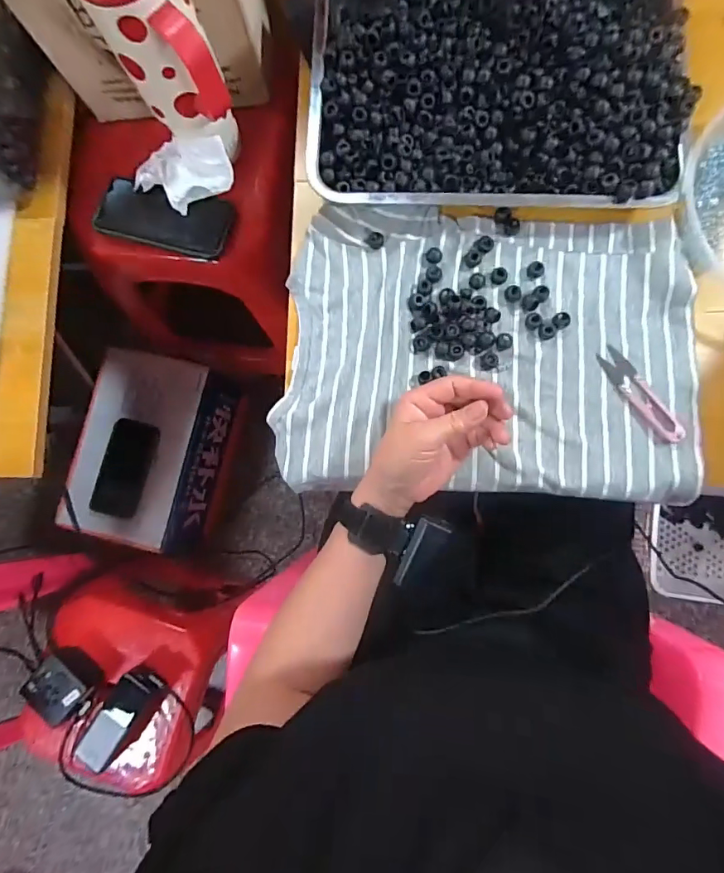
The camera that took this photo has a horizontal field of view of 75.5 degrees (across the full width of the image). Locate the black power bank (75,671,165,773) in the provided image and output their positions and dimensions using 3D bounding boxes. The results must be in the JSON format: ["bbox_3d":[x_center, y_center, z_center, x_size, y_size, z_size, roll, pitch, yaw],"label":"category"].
[{"bbox_3d":[-0.338,0.394,0.654,0.058,0.033,0.138,31,74,6],"label":"black power bank"}]

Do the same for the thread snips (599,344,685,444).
[{"bbox_3d":[0.256,-0.039,0.428,0.025,0.009,0.102,-37,83,-1],"label":"thread snips"}]

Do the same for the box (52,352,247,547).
[{"bbox_3d":[-0.382,0.025,0.877,0.215,0.157,0.319,14,85,4],"label":"box"}]

